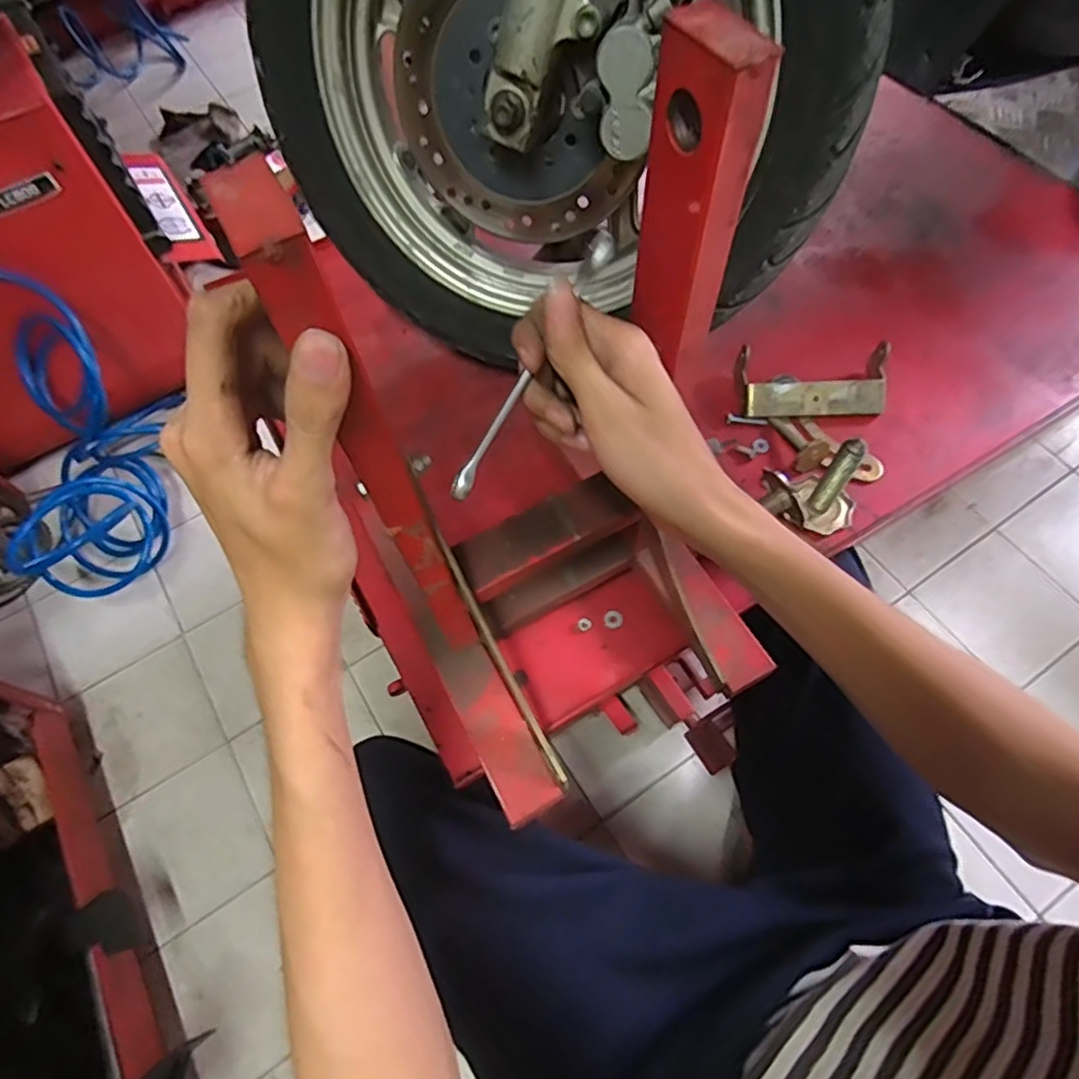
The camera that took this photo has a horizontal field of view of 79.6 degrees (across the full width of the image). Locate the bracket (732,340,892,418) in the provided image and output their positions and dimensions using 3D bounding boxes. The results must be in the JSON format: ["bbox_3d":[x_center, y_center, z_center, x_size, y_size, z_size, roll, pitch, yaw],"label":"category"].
[{"bbox_3d":[0.249,-0.143,0.591,0.129,0.022,0.062,-2,89,2],"label":"bracket"}]

